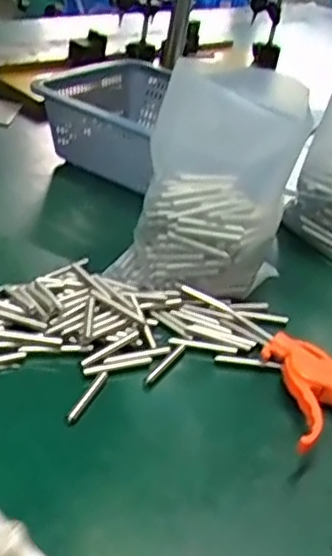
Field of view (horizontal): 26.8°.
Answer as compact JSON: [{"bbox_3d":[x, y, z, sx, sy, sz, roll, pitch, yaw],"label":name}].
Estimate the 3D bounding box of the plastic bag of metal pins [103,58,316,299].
[{"bbox_3d":[0.039,-0.091,0.632,0.149,0.202,0.108,12,32,4],"label":"plastic bag of metal pins"}]

